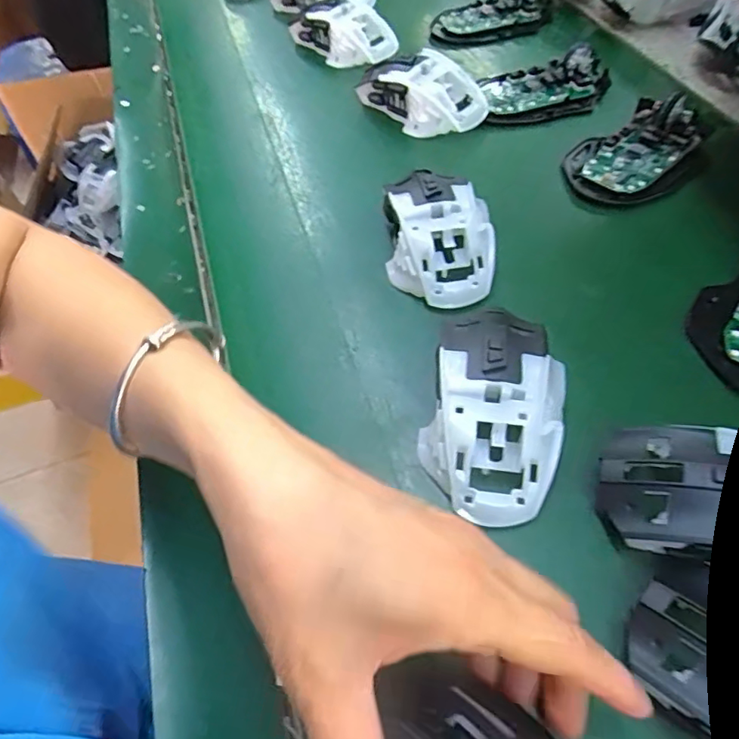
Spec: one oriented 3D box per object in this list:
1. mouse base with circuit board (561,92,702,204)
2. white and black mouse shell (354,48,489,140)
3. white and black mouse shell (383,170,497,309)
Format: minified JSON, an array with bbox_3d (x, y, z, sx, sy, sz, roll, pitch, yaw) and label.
[{"bbox_3d":[0.185,-0.151,0.379,0.097,0.033,0.069,-25,58,-12],"label":"mouse base with circuit board"},{"bbox_3d":[0.039,-0.224,0.436,0.112,0.038,0.062,17,60,15],"label":"white and black mouse shell"},{"bbox_3d":[0.043,-0.082,0.336,0.064,0.038,0.089,-2,56,3],"label":"white and black mouse shell"}]

